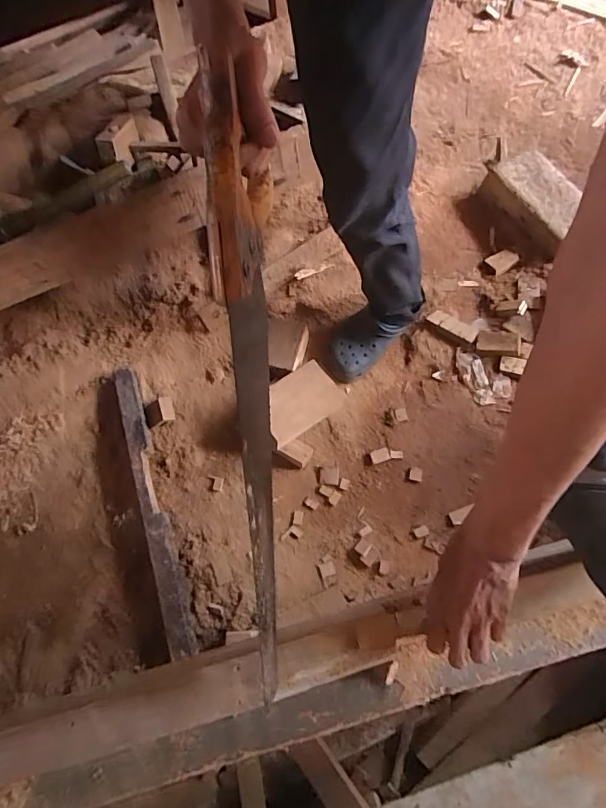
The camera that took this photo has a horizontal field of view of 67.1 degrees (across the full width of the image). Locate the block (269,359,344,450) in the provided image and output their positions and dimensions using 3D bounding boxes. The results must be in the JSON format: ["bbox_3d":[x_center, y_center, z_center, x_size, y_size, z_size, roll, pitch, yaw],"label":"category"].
[{"bbox_3d":[-0.010,-0.008,0.961,0.171,0.022,0.124,-36,72,-6],"label":"block"}]

